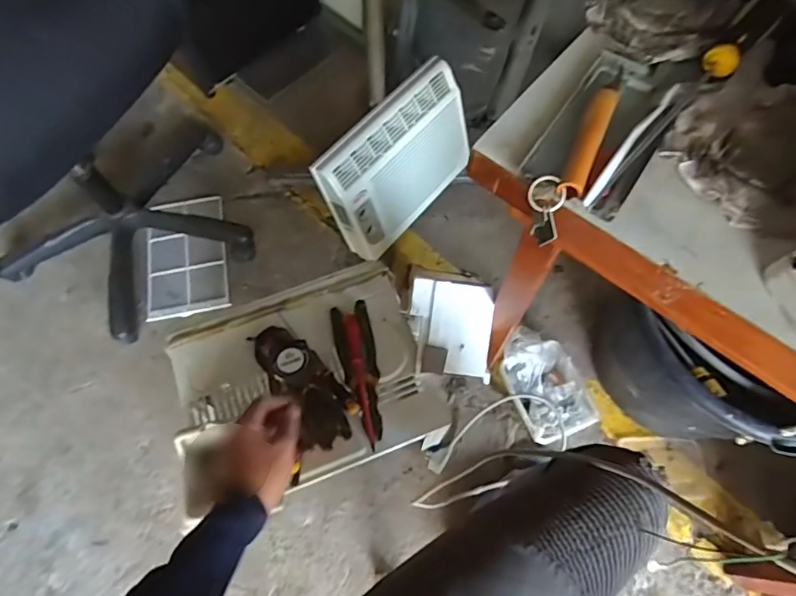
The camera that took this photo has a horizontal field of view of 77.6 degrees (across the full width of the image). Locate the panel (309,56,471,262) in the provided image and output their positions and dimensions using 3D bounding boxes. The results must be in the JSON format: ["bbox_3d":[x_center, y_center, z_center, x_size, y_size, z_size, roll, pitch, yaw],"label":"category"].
[{"bbox_3d":[0.016,-0.310,1.139,0.066,0.280,0.410,30,71,40],"label":"panel"}]

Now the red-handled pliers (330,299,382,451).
[{"bbox_3d":[-0.065,0.122,0.826,0.063,0.030,0.237,-11,68,-4],"label":"red-handled pliers"}]

